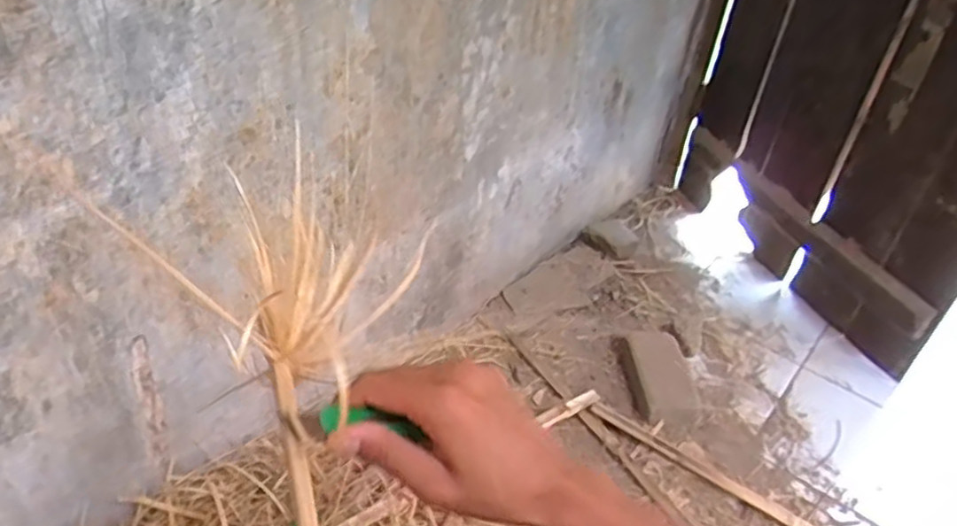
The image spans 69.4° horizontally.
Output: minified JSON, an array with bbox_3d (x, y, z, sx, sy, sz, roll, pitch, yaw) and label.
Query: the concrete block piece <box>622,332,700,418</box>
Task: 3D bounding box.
[{"bbox_3d":[0.352,0.217,1.343,0.125,0.040,0.200,1,38,-8],"label":"concrete block piece"}]

